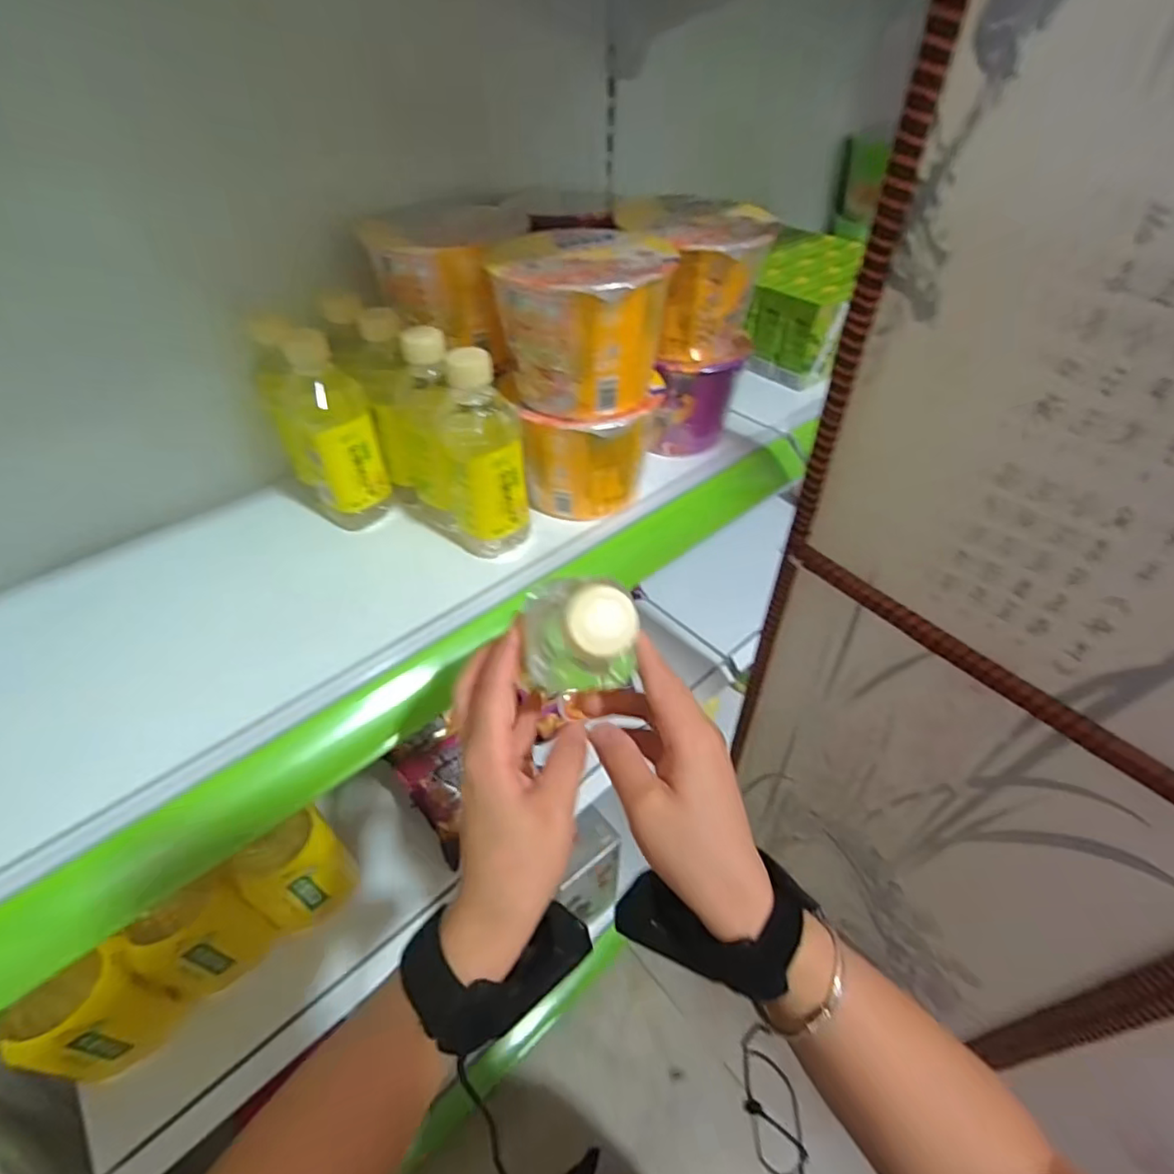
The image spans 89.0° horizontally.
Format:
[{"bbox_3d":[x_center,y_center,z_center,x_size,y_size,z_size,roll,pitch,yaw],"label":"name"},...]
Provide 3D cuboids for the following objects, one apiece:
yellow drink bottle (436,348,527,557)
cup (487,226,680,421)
[{"bbox_3d":[-0.084,-0.106,0.492,0.063,0.169,0.066,-7,44,-8],"label":"yellow drink bottle"},{"bbox_3d":[-0.003,-0.212,0.488,0.124,0.105,0.134,0,44,-1],"label":"cup"}]

